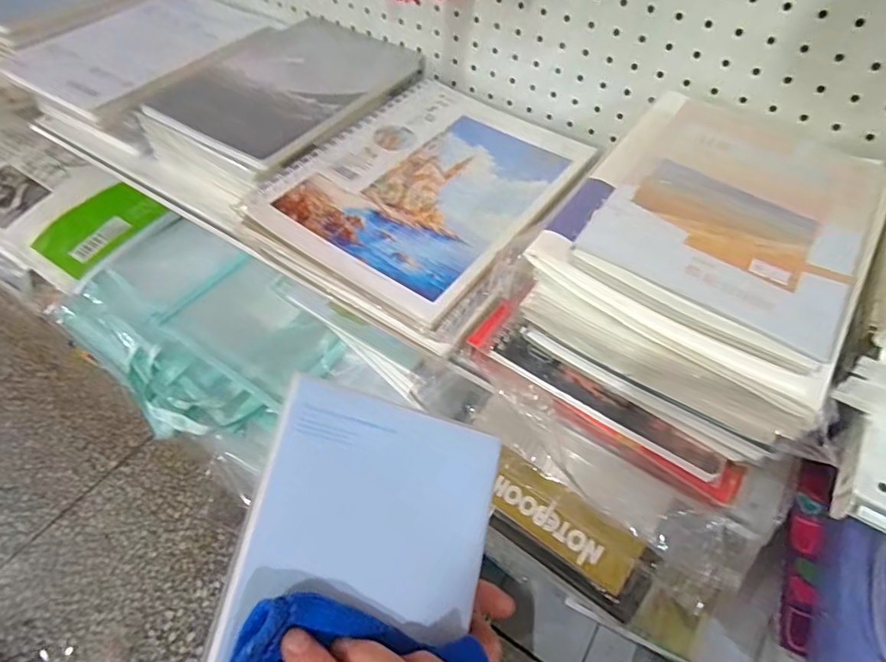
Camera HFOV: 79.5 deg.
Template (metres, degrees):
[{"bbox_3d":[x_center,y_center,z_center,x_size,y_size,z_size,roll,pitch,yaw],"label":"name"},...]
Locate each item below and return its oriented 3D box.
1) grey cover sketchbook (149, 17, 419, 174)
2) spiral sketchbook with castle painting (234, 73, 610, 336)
[{"bbox_3d":[-0.161,-0.266,0.577,0.177,0.029,0.246,28,55,19],"label":"grey cover sketchbook"},{"bbox_3d":[-0.007,-0.149,0.514,0.219,0.020,0.292,31,57,21],"label":"spiral sketchbook with castle painting"}]

